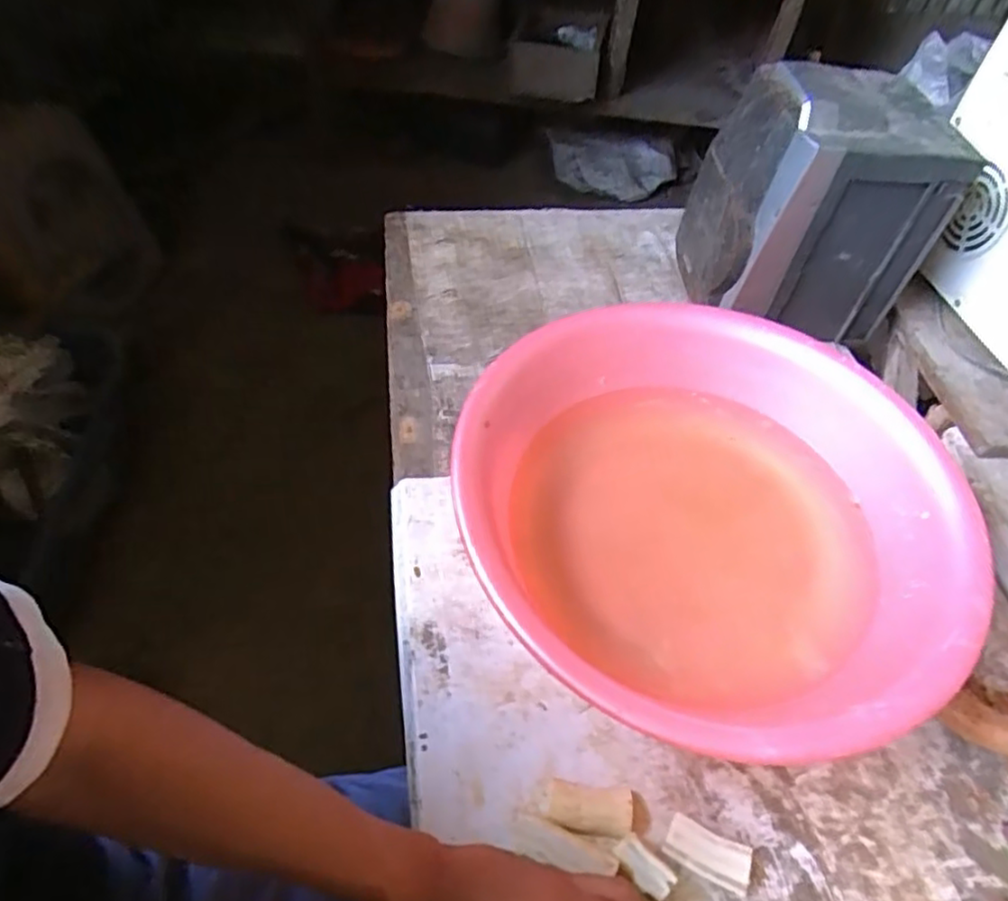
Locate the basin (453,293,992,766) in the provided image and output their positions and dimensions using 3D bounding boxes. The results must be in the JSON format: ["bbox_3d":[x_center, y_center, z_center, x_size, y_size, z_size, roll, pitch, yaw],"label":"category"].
[{"bbox_3d":[0.170,0.053,0.588,0.391,0.134,0.400,4,50,-5],"label":"basin"}]

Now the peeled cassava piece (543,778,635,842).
[{"bbox_3d":[0.059,0.256,0.480,0.061,0.020,0.030,9,50,-1],"label":"peeled cassava piece"}]

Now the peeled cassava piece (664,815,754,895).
[{"bbox_3d":[0.142,0.281,0.471,0.058,0.014,0.029,23,52,11],"label":"peeled cassava piece"}]

